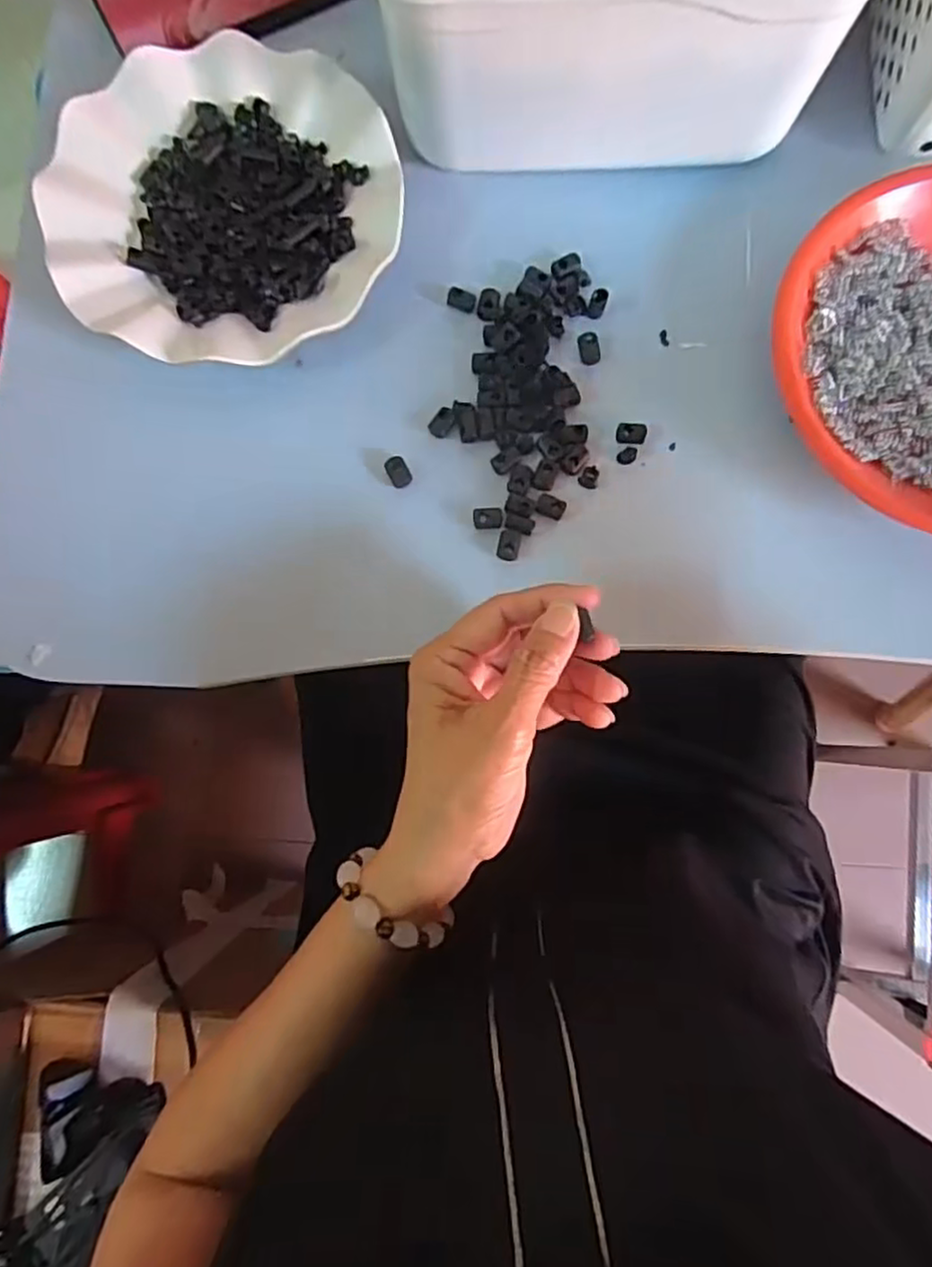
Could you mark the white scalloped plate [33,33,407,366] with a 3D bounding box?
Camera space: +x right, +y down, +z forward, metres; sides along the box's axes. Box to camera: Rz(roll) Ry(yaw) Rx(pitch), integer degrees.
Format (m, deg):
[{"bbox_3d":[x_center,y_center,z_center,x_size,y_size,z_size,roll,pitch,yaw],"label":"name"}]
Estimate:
[{"bbox_3d":[-0.130,-0.231,0.370,0.182,0.029,0.174,0,82,2],"label":"white scalloped plate"}]

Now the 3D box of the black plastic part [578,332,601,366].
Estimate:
[{"bbox_3d":[0.067,-0.155,0.372,0.011,0.005,0.017,-13,82,1],"label":"black plastic part"}]

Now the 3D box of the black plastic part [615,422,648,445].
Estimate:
[{"bbox_3d":[0.088,-0.106,0.362,0.015,0.004,0.013,2,82,3],"label":"black plastic part"}]

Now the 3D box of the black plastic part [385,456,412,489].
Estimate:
[{"bbox_3d":[-0.035,-0.084,0.358,0.011,0.004,0.016,-30,82,-2],"label":"black plastic part"}]

